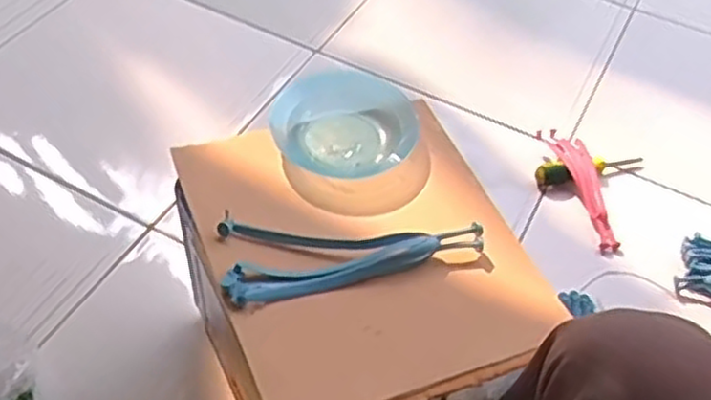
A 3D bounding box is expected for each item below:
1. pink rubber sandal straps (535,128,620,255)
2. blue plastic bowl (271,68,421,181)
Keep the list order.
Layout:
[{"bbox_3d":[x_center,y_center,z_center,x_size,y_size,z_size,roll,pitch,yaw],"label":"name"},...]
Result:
[{"bbox_3d":[0.306,-0.022,0.970,0.066,0.026,0.200,-8,51,-11],"label":"pink rubber sandal straps"},{"bbox_3d":[-0.008,-0.070,0.656,0.123,0.041,0.101,11,50,5],"label":"blue plastic bowl"}]

